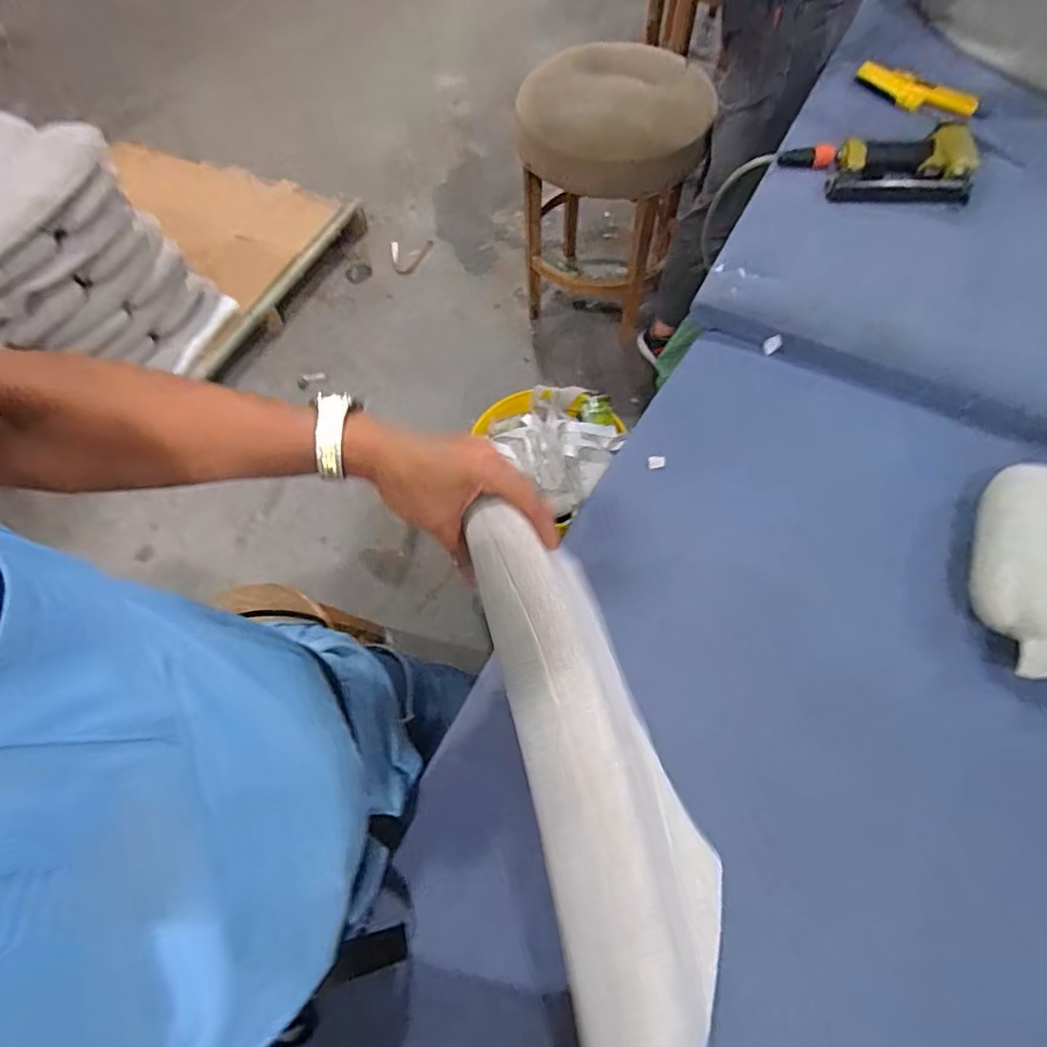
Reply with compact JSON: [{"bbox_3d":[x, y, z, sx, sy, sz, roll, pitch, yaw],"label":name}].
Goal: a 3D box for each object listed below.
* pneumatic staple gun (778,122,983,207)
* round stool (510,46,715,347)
[{"bbox_3d":[0.491,-0.494,0.805,0.242,0.041,0.123,2,63,4],"label":"pneumatic staple gun"},{"bbox_3d":[0.209,-0.814,1.523,0.403,0.590,0.371,2,63,4],"label":"round stool"}]

